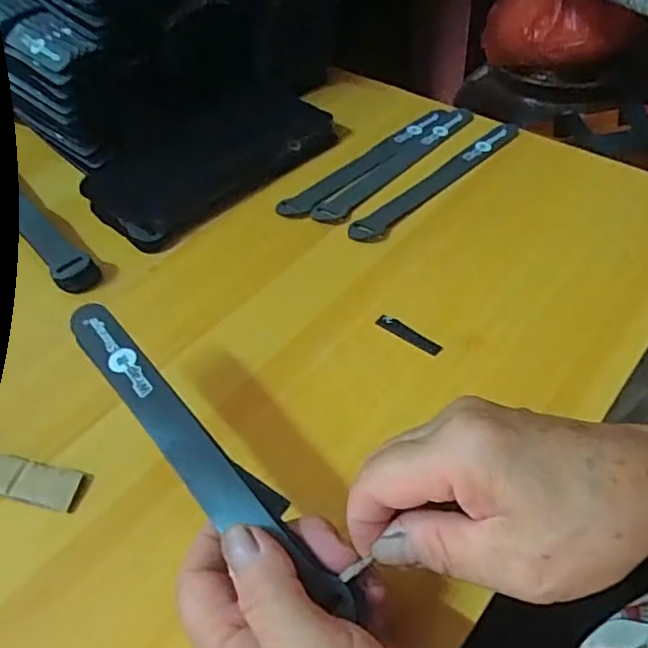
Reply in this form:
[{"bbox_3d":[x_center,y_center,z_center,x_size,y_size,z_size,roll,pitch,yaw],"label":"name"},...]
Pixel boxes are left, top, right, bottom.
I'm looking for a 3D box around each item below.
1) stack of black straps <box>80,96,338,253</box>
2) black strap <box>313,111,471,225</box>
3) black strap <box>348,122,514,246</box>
[{"bbox_3d":[-0.080,-0.130,0.484,0.195,0.022,0.074,-38,55,-26],"label":"stack of black straps"},{"bbox_3d":[0.063,-0.132,0.503,0.025,0.004,0.195,32,58,29],"label":"black strap"},{"bbox_3d":[0.091,-0.113,0.483,0.023,0.004,0.196,35,59,31],"label":"black strap"}]

